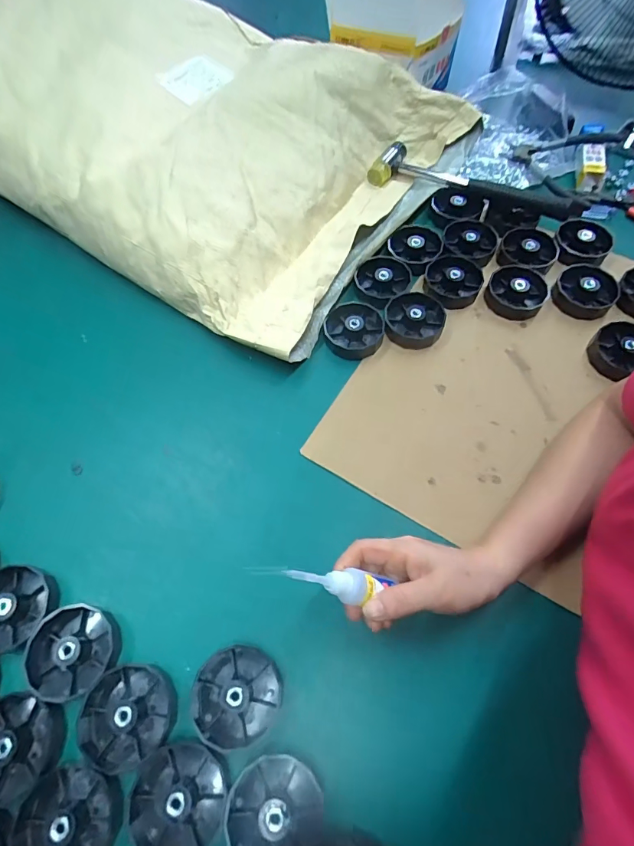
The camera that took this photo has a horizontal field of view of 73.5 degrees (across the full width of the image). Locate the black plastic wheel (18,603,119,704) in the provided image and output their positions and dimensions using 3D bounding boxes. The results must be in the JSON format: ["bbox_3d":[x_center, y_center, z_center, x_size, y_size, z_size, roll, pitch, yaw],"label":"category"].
[{"bbox_3d":[-0.202,0.184,0.348,0.073,0.022,0.067,0,64,1],"label":"black plastic wheel"}]

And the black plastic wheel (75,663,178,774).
[{"bbox_3d":[-0.149,0.225,0.326,0.073,0.020,0.065,-34,68,-15],"label":"black plastic wheel"}]

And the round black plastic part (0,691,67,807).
[{"bbox_3d":[-0.230,0.240,0.318,0.074,0.017,0.066,-38,69,-16],"label":"round black plastic part"}]

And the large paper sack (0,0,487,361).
[{"bbox_3d":[-0.170,-0.423,0.587,0.649,0.149,0.479,31,68,15],"label":"large paper sack"}]

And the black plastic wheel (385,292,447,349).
[{"bbox_3d":[0.113,-0.122,0.492,0.067,0.024,0.068,4,64,3],"label":"black plastic wheel"}]

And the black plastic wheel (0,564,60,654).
[{"bbox_3d":[-0.264,0.157,0.362,0.064,0.023,0.067,0,64,1],"label":"black plastic wheel"}]

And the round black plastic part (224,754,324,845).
[{"bbox_3d":[-0.031,0.276,0.299,0.065,0.022,0.063,0,64,1],"label":"round black plastic part"}]

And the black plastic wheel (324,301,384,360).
[{"bbox_3d":[0.043,-0.108,0.487,0.066,0.020,0.070,0,64,1],"label":"black plastic wheel"}]

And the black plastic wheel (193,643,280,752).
[{"bbox_3d":[-0.064,0.210,0.329,0.067,0.022,0.064,0,64,1],"label":"black plastic wheel"}]

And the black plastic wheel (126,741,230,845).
[{"bbox_3d":[-0.099,0.267,0.301,0.068,0.017,0.065,0,64,1],"label":"black plastic wheel"}]

